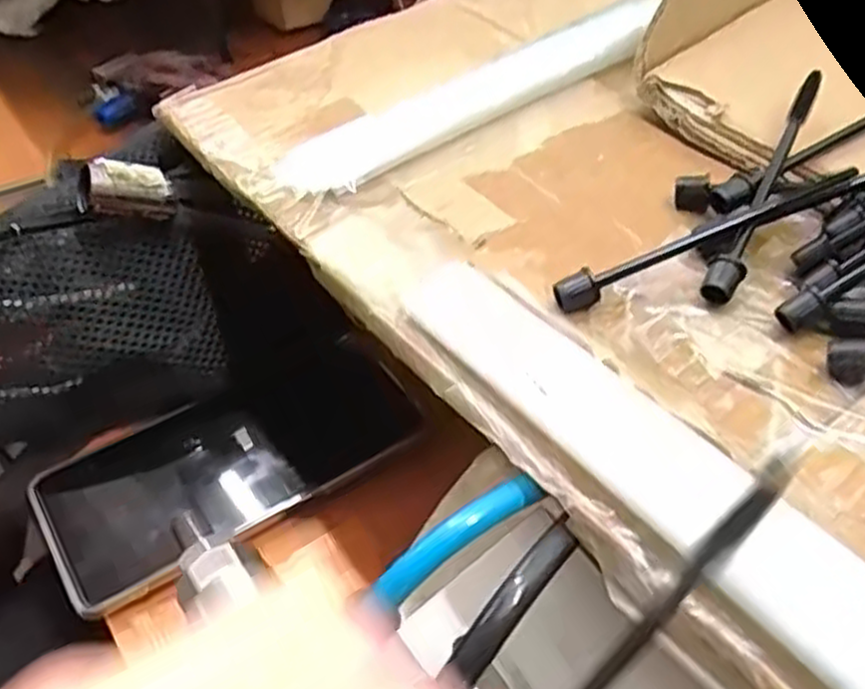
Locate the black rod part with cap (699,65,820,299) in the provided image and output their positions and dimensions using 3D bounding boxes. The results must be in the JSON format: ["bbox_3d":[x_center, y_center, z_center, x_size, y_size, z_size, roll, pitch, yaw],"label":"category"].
[{"bbox_3d":[0.109,-0.051,0.252,0.010,0.025,0.101,23,53,24],"label":"black rod part with cap"}]

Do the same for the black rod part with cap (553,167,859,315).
[{"bbox_3d":[0.083,-0.032,0.239,0.099,0.020,0.007,-19,48,-13],"label":"black rod part with cap"}]

